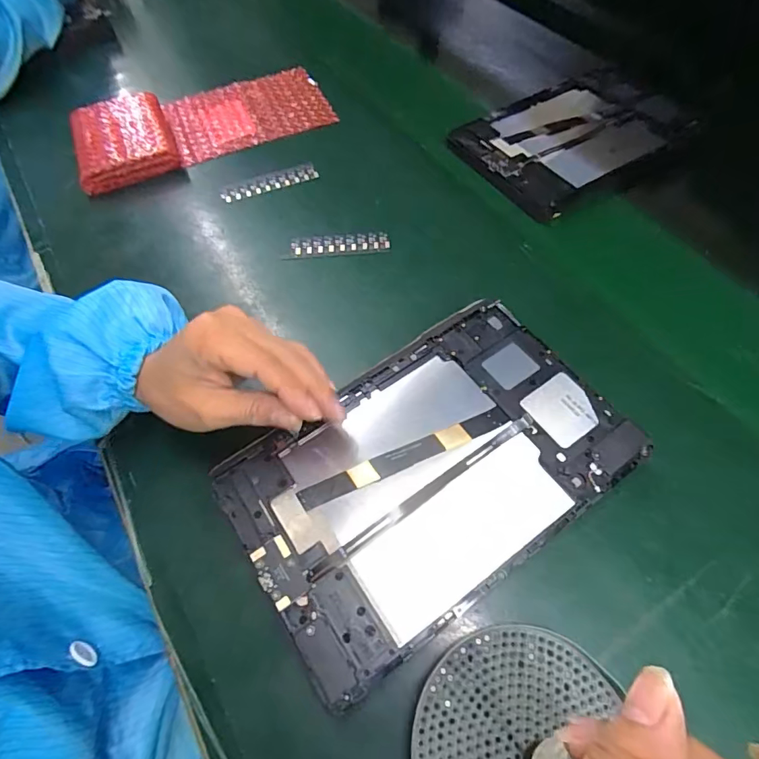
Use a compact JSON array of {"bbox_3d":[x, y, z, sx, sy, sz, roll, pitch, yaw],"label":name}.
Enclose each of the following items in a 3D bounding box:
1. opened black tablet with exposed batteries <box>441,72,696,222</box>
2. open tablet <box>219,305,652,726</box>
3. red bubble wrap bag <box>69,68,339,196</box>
[{"bbox_3d":[0.215,-0.261,0.489,0.250,0.013,0.159,-30,63,-14],"label":"opened black tablet with exposed batteries"},{"bbox_3d":[0.031,0.057,0.296,0.236,0.016,0.151,-31,63,-14],"label":"open tablet"},{"bbox_3d":[-0.195,-0.286,0.515,0.269,0.031,0.122,-23,61,-12],"label":"red bubble wrap bag"}]

